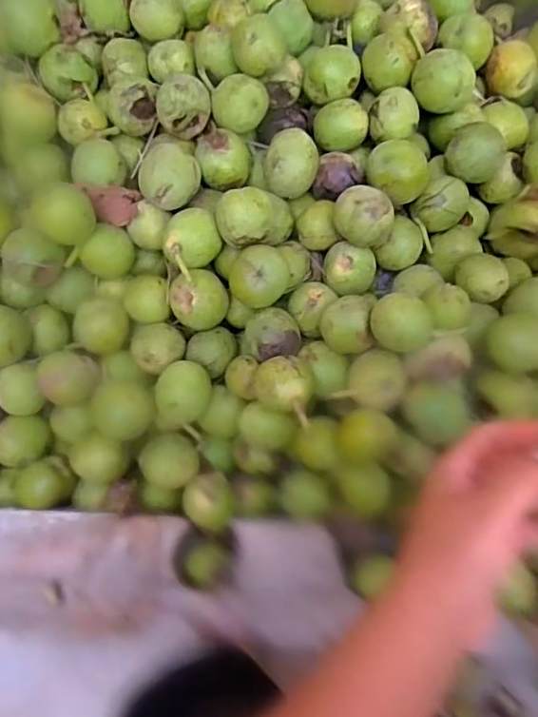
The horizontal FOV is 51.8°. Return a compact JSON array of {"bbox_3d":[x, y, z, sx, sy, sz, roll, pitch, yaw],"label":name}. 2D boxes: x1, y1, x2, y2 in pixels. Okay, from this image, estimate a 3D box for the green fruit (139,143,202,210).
[{"bbox_3d":[-0.080,-0.149,0.444,0.048,0.042,0.051,-1,63,2],"label":"green fruit"}]

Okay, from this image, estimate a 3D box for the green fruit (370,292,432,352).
[{"bbox_3d":[0.095,-0.022,0.405,0.043,0.040,0.036,18,65,12],"label":"green fruit"}]

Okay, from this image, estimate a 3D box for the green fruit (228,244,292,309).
[{"bbox_3d":[-0.007,-0.063,0.435,0.046,0.038,0.040,-5,63,1],"label":"green fruit"}]

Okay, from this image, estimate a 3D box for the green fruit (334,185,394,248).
[{"bbox_3d":[0.074,-0.107,0.440,0.046,0.048,0.042,8,64,7],"label":"green fruit"}]

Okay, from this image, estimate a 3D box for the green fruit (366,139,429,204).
[{"bbox_3d":[0.099,-0.146,0.447,0.043,0.046,0.040,-1,63,2],"label":"green fruit"}]

